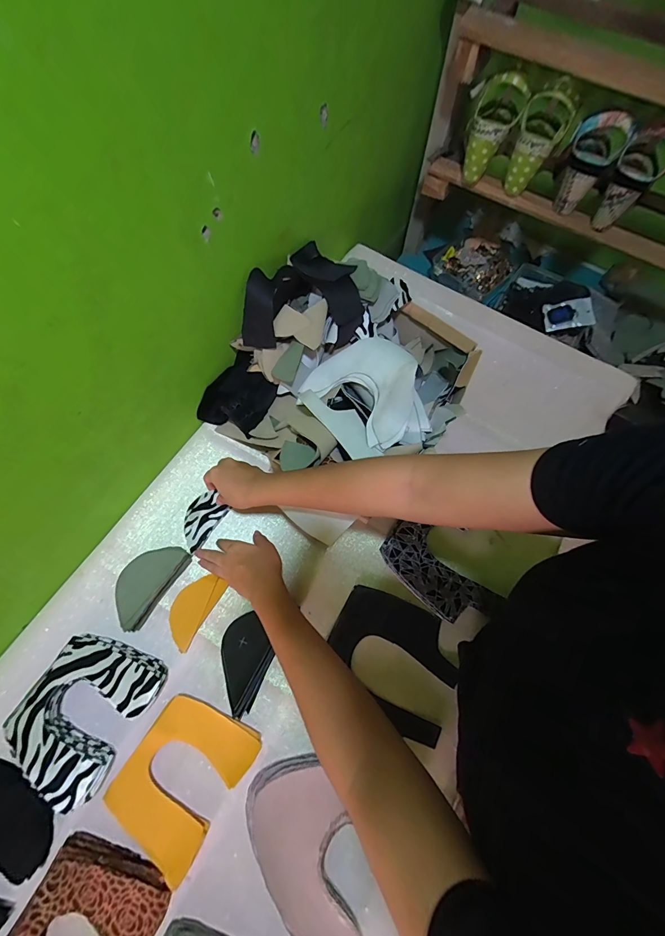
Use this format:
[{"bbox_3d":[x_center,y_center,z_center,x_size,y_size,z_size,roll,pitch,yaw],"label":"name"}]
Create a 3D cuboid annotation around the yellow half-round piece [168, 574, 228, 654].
[{"bbox_3d":[-0.199,0.199,0.520,0.052,0.008,0.097,27,65,8],"label":"yellow half-round piece"}]

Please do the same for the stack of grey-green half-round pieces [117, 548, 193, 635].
[{"bbox_3d":[-0.255,0.158,0.513,0.062,0.033,0.115,34,70,10],"label":"stack of grey-green half-round pieces"}]

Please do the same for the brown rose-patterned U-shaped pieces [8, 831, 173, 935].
[{"bbox_3d":[-0.270,0.506,0.382,0.132,0.039,0.168,23,69,6],"label":"brown rose-patterned U-shaped pieces"}]

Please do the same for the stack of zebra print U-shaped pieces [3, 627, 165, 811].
[{"bbox_3d":[-0.301,0.294,0.454,0.132,0.050,0.154,31,70,9],"label":"stack of zebra print U-shaped pieces"}]

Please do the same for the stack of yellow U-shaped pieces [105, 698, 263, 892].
[{"bbox_3d":[-0.179,0.367,0.442,0.122,0.030,0.151,32,70,9],"label":"stack of yellow U-shaped pieces"}]

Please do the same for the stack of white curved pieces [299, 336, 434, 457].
[{"bbox_3d":[0.042,-0.114,0.540,0.167,0.068,0.189,-21,71,-11],"label":"stack of white curved pieces"}]

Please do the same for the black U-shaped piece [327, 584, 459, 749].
[{"bbox_3d":[0.082,0.262,0.509,0.173,0.010,0.150,24,69,7],"label":"black U-shaped piece"}]

